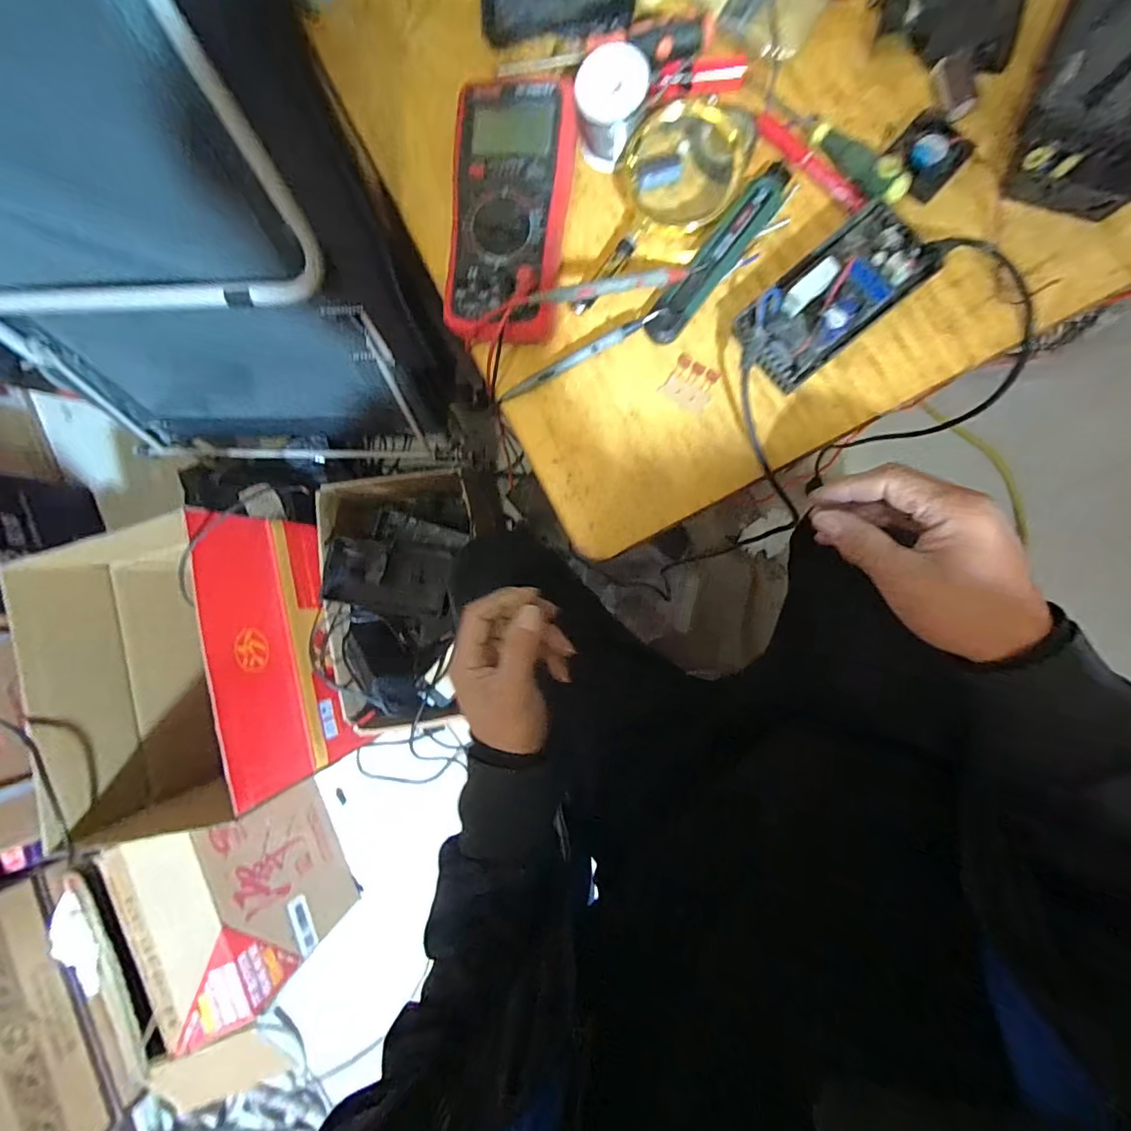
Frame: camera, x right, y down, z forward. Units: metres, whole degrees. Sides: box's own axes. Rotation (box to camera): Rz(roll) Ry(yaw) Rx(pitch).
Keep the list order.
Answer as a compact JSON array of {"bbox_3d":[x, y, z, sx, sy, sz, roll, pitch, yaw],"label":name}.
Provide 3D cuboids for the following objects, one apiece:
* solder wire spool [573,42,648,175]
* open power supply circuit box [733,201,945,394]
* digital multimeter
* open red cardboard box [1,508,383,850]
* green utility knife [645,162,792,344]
[{"bbox_3d":[0.036,-0.352,0.399,0.052,0.054,0.046,-1,88,8],"label":"solder wire spool"},{"bbox_3d":[0.193,-0.195,0.379,0.140,0.052,0.068,-40,84,5],"label":"open power supply circuit box"},{"bbox_3d":[-0.045,-0.270,0.411,0.089,0.055,0.183,9,90,8],"label":"digital multimeter"},{"bbox_3d":[-0.531,0.135,0.755,0.291,0.230,0.419,-13,87,8],"label":"open red cardboard box"},{"bbox_3d":[0.122,-0.246,0.409,0.027,0.016,0.159,40,94,7],"label":"green utility knife"}]

